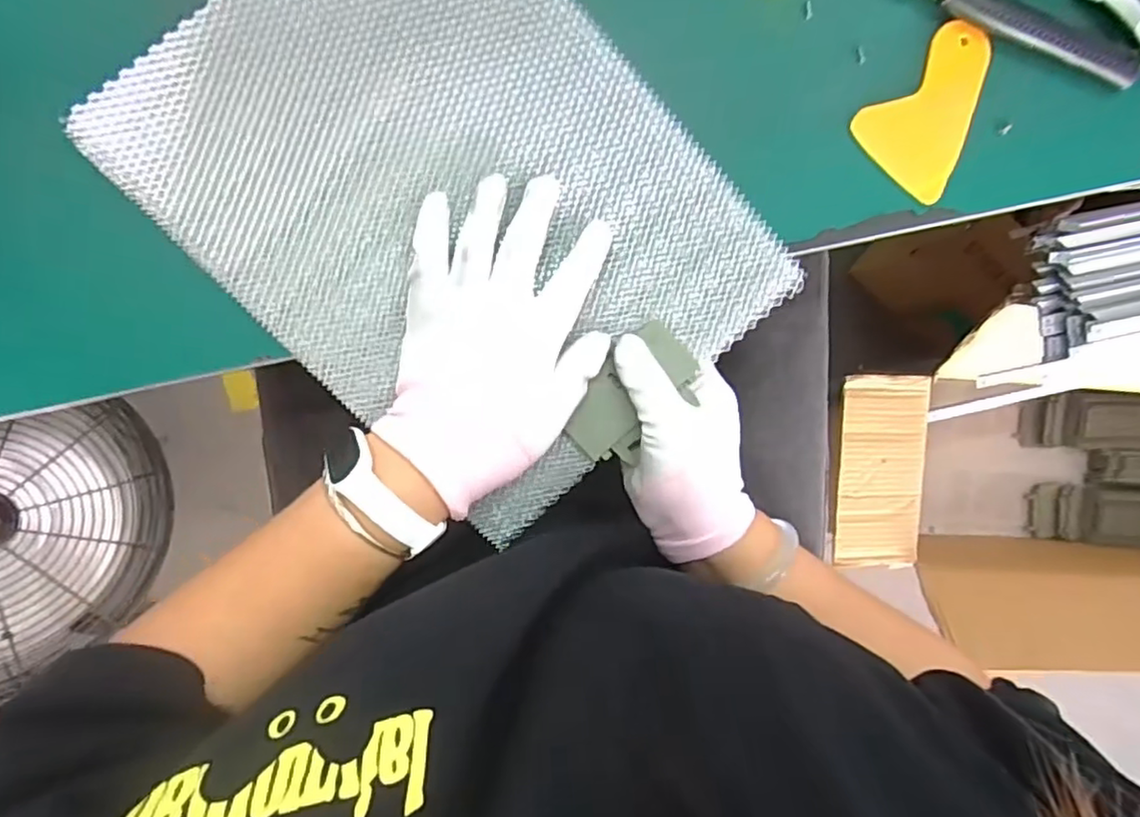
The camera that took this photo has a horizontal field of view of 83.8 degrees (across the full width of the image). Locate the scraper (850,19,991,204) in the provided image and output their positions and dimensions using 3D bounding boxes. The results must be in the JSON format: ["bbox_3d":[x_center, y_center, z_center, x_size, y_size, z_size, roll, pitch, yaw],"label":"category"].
[{"bbox_3d":[0.228,-0.182,0.389,0.070,0.011,0.092,44,99,-6],"label":"scraper"}]

